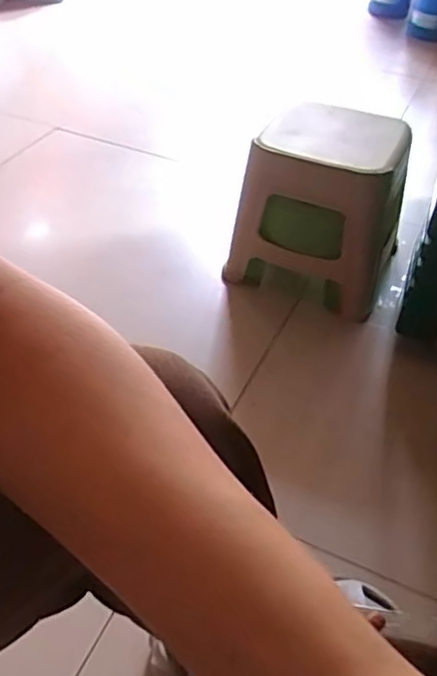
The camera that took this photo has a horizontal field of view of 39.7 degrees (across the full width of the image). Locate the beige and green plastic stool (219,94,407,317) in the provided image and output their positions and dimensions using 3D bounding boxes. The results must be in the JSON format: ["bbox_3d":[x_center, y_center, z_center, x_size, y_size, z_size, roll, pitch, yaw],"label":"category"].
[{"bbox_3d":[0.200,-0.243,1.121,0.278,0.271,0.256,22,48,18],"label":"beige and green plastic stool"}]

